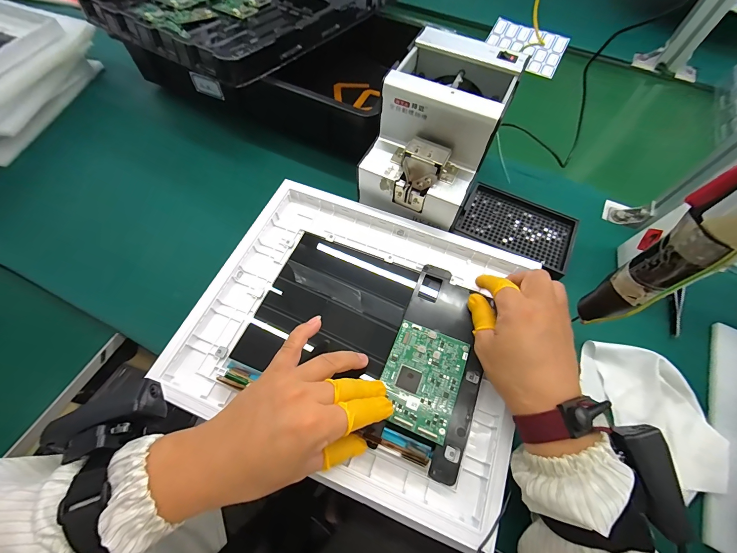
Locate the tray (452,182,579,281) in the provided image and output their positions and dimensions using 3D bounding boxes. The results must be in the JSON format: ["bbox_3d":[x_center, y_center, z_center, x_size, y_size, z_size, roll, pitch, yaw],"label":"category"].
[{"bbox_3d":[0.189,-0.066,0.399,0.135,0.014,0.097,28,65,12],"label":"tray"}]

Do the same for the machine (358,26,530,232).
[{"bbox_3d":[0.081,-0.166,0.373,0.129,0.135,0.175,23,64,9],"label":"machine"}]

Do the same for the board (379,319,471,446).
[{"bbox_3d":[0.050,0.095,0.294,0.068,0.007,0.093,22,64,8],"label":"board"}]

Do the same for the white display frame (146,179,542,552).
[{"bbox_3d":[-0.008,0.047,0.322,0.314,0.026,0.273,21,64,7],"label":"white display frame"}]

